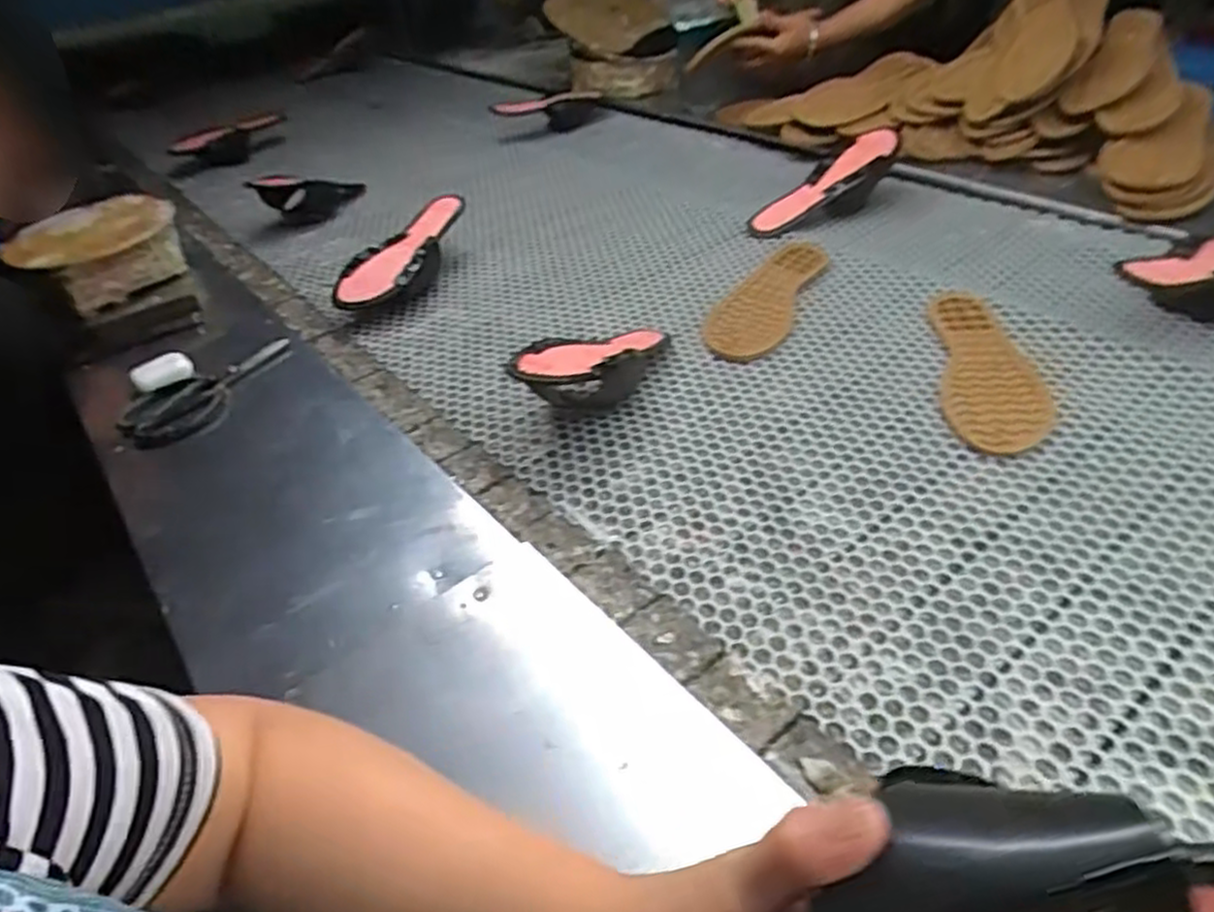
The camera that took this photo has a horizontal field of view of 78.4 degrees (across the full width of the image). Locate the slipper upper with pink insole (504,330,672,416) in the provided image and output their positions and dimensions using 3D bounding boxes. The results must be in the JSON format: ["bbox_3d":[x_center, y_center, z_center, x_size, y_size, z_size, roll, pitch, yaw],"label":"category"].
[{"bbox_3d":[-0.008,-0.078,0.718,0.078,0.066,0.217,20,22,30],"label":"slipper upper with pink insole"}]

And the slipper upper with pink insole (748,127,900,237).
[{"bbox_3d":[0.301,-0.369,1.032,0.228,0.056,0.082,-32,40,4],"label":"slipper upper with pink insole"}]

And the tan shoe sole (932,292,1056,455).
[{"bbox_3d":[0.372,-0.091,0.729,0.089,0.007,0.266,5,41,15],"label":"tan shoe sole"}]

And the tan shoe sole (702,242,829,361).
[{"bbox_3d":[0.185,-0.190,0.868,0.090,0.020,0.262,12,43,23],"label":"tan shoe sole"}]

